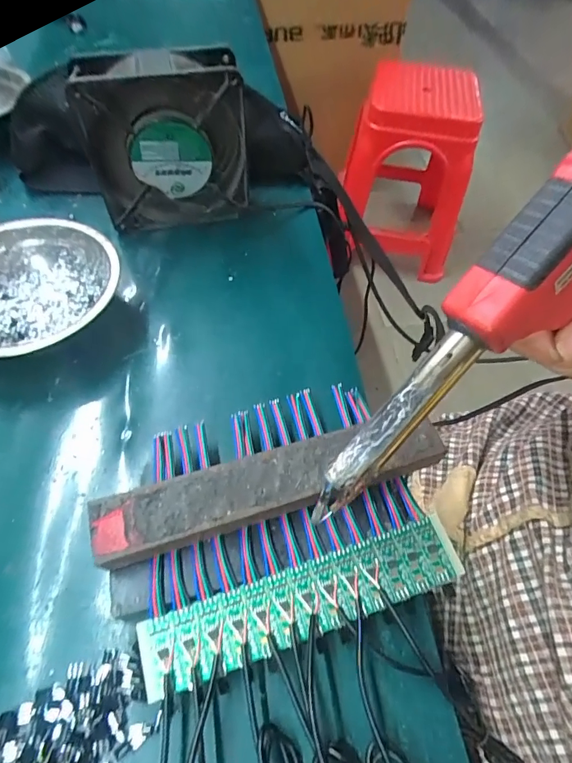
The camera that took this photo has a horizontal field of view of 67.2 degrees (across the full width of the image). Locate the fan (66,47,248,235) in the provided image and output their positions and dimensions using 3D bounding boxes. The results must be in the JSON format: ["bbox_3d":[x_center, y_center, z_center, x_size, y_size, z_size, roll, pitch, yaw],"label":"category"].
[{"bbox_3d":[-0.092,-0.181,0.339,0.114,0.122,0.044,-10,58,-11],"label":"fan"}]

